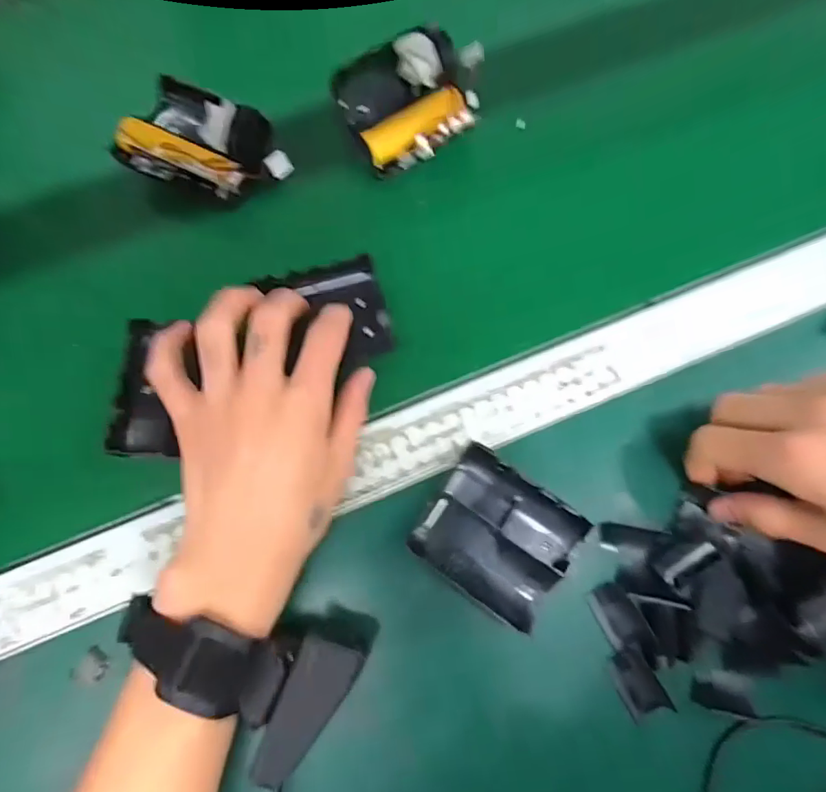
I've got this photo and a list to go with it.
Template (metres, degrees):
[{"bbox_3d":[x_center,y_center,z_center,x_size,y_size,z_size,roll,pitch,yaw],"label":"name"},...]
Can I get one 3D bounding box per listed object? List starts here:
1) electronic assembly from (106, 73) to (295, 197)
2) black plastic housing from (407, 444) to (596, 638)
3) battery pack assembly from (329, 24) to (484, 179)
[{"bbox_3d":[-0.130,-0.162,0.329,0.094,0.028,0.067,17,76,4],"label":"electronic assembly"},{"bbox_3d":[0.045,0.076,0.279,0.074,0.023,0.067,35,78,8],"label":"black plastic housing"},{"bbox_3d":[0.002,-0.195,0.335,0.093,0.043,0.057,-29,78,-7],"label":"battery pack assembly"}]

